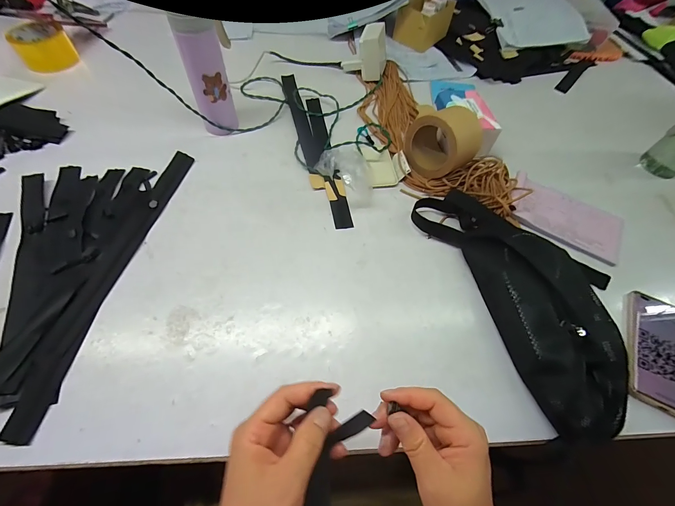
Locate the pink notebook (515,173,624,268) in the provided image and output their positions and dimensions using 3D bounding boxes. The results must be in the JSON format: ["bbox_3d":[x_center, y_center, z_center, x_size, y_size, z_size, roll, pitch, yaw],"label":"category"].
[{"bbox_3d":[0.397,-0.061,0.526,0.186,0.018,0.113,29,61,13],"label":"pink notebook"}]

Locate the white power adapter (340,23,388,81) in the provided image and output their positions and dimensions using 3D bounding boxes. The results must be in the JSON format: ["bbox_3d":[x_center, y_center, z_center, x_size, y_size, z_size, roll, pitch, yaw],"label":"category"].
[{"bbox_3d":[0.062,-0.457,0.683,0.099,0.093,0.083,15,59,4],"label":"white power adapter"}]

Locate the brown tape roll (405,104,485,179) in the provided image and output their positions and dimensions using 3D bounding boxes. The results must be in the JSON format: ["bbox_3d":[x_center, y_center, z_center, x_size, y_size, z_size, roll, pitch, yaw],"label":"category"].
[{"bbox_3d":[0.183,-0.192,0.523,0.089,0.110,0.102,-30,66,-21],"label":"brown tape roll"}]

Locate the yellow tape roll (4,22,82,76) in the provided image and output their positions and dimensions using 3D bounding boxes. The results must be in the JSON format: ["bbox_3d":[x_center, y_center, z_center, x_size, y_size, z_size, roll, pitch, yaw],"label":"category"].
[{"bbox_3d":[-0.627,-0.443,0.644,0.100,0.052,0.098,-33,67,-22],"label":"yellow tape roll"}]

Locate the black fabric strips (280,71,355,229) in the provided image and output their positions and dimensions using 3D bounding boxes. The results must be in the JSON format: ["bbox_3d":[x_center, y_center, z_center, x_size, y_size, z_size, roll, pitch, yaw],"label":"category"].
[{"bbox_3d":[-0.046,-0.228,0.591,0.065,0.022,0.432,-9,60,-10],"label":"black fabric strips"}]

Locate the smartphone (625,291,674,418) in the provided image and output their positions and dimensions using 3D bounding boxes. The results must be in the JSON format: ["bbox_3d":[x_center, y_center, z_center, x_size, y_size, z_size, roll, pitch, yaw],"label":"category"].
[{"bbox_3d":[0.444,0.131,0.419,0.081,0.016,0.170,28,61,12],"label":"smartphone"}]

